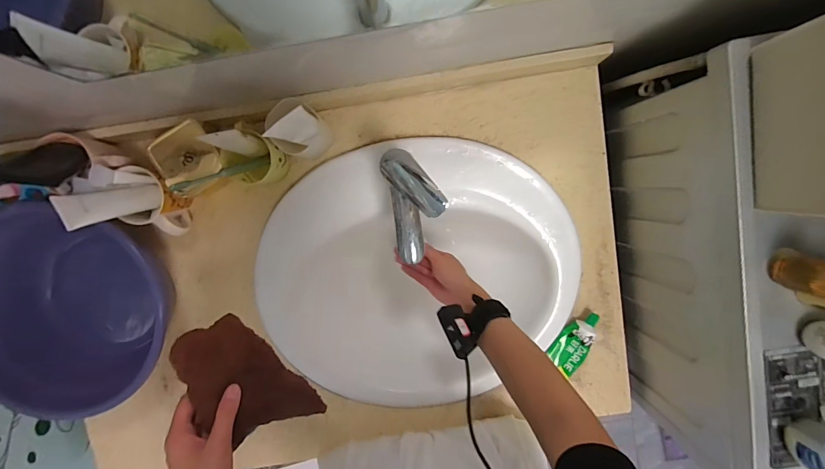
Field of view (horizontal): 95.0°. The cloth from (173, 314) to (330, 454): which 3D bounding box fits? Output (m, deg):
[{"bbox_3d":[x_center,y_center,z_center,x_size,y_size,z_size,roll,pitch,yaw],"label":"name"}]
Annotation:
[{"bbox_3d":[-0.192,0.172,0.432,0.072,0.080,0.172,-41,95,5],"label":"cloth"}]

